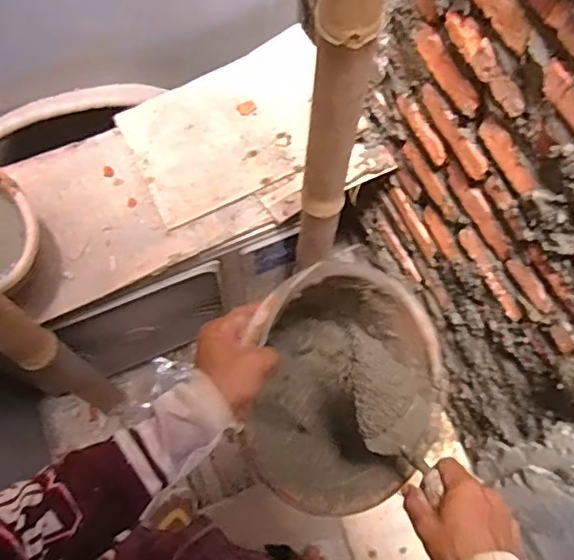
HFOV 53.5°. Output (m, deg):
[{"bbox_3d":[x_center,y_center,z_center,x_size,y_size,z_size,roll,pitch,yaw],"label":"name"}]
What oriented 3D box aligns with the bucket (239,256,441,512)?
[{"bbox_3d":[0.051,0.125,0.657,0.246,0.193,0.246,3,74,-11],"label":"bucket"}]

